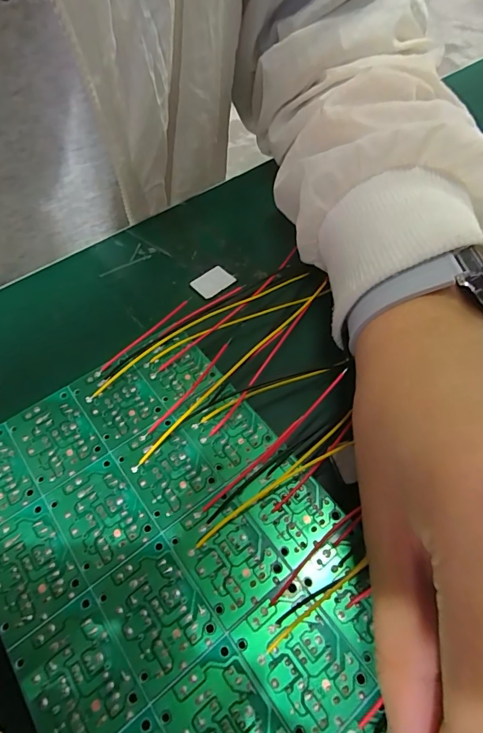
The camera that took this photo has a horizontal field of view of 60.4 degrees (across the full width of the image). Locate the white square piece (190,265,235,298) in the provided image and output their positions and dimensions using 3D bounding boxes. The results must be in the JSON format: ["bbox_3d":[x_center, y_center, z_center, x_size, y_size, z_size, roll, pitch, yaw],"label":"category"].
[{"bbox_3d":[-0.015,-0.044,0.215,0.019,0.004,0.015,-37,66,-23],"label":"white square piece"}]

